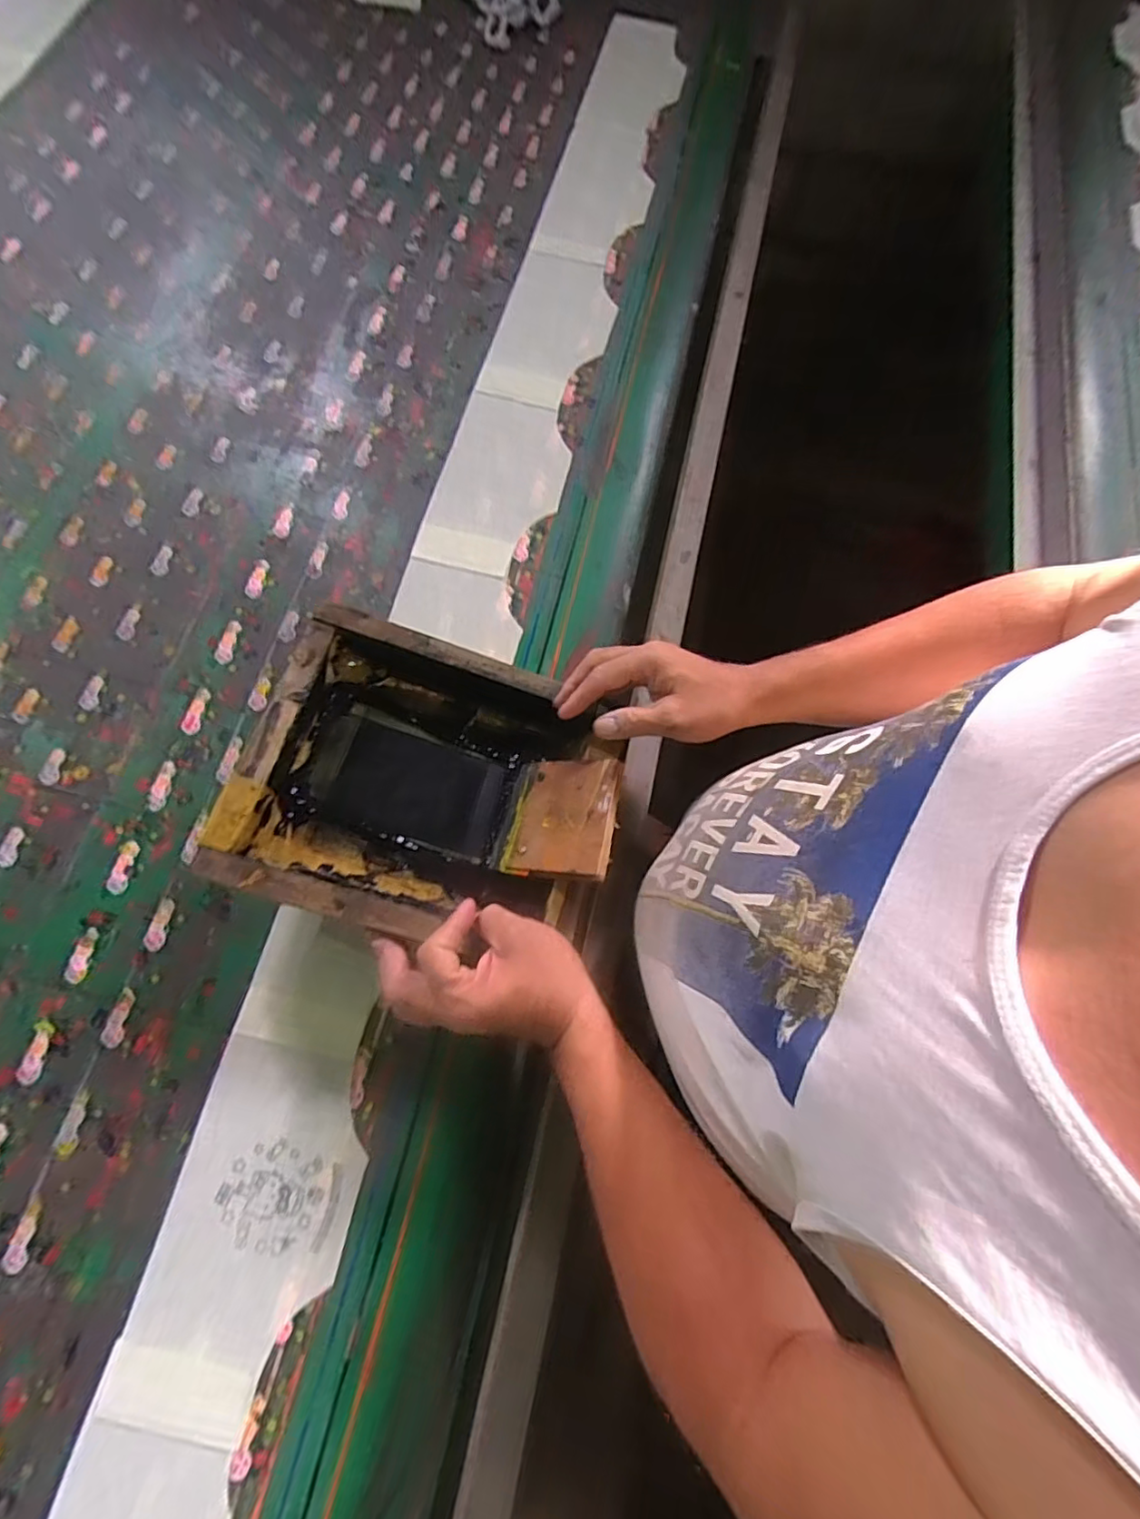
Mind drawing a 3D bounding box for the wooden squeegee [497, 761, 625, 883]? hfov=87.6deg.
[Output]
[{"bbox_3d":[-0.006,0.047,0.491,0.095,0.007,0.101,-1,62,32],"label":"wooden squeegee"}]

